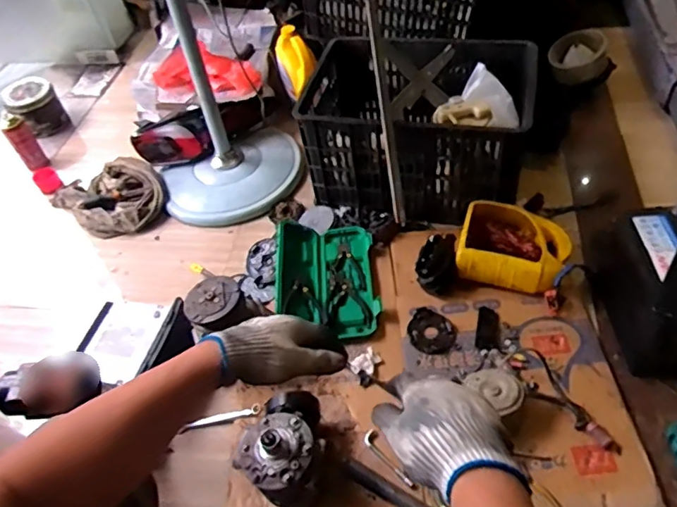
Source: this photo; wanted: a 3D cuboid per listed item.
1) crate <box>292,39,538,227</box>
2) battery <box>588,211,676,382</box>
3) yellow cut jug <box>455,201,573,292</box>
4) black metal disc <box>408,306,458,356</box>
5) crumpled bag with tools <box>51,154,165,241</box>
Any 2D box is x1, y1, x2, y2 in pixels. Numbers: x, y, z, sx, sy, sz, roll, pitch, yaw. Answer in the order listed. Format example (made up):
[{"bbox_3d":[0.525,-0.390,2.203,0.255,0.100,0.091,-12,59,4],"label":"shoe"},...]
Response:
[{"bbox_3d":[0.183,-0.308,1.301,0.484,0.242,0.402,9,52,15],"label":"crate"},{"bbox_3d":[0.578,0.064,0.988,0.136,0.211,0.228,-3,49,5],"label":"battery"},{"bbox_3d":[0.364,-0.011,1.152,0.209,0.086,0.183,10,52,16],"label":"yellow cut jug"},{"bbox_3d":[0.189,0.156,1.107,0.092,0.014,0.096,-4,49,5],"label":"black metal disc"},{"bbox_3d":[-0.594,-0.154,1.464,0.261,0.075,0.225,34,61,30],"label":"crumpled bag with tools"}]

